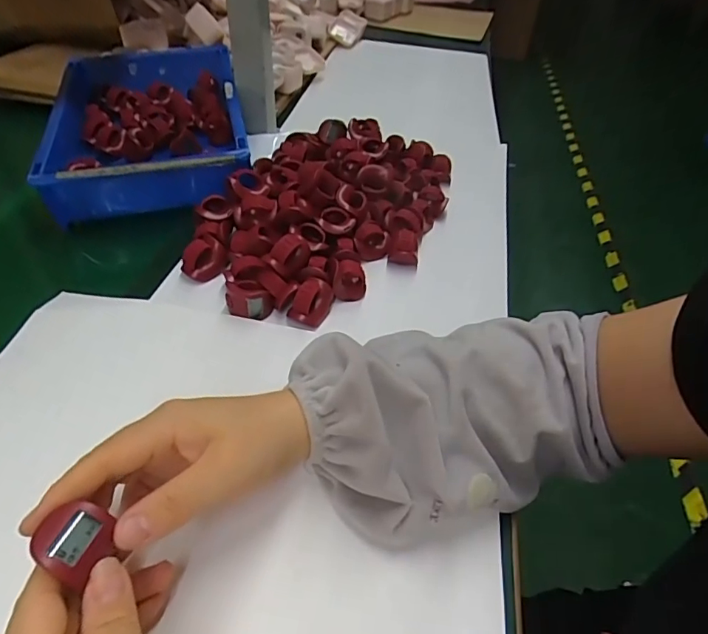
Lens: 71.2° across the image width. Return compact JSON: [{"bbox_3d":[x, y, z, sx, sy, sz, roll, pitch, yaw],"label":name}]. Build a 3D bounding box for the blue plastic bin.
[{"bbox_3d":[-0.245,-0.233,0.602,0.213,0.068,0.356,-8,45,-12],"label":"blue plastic bin"}]

